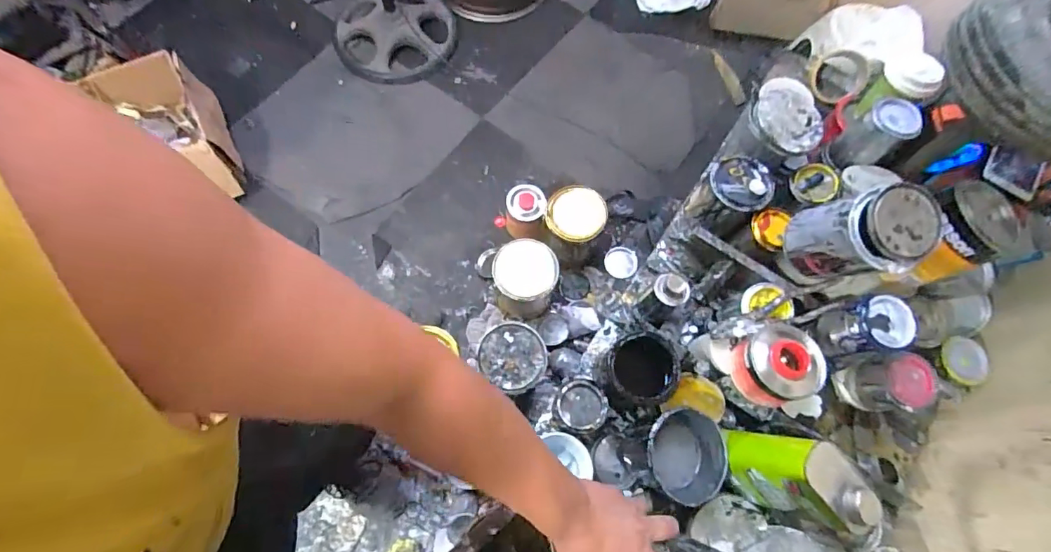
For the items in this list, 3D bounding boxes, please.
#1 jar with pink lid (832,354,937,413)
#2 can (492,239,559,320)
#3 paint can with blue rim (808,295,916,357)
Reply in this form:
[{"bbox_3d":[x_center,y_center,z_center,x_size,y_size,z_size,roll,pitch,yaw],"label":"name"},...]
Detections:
[{"bbox_3d":[0.488,0.149,0.662,0.089,0.085,0.077,-1,70,-4],"label":"jar with pink lid"},{"bbox_3d":[-0.001,0.013,1.273,0.153,0.177,0.157,1,69,-1],"label":"can"},{"bbox_3d":[0.443,0.070,0.627,0.066,0.094,0.066,1,70,-3],"label":"paint can with blue rim"}]

